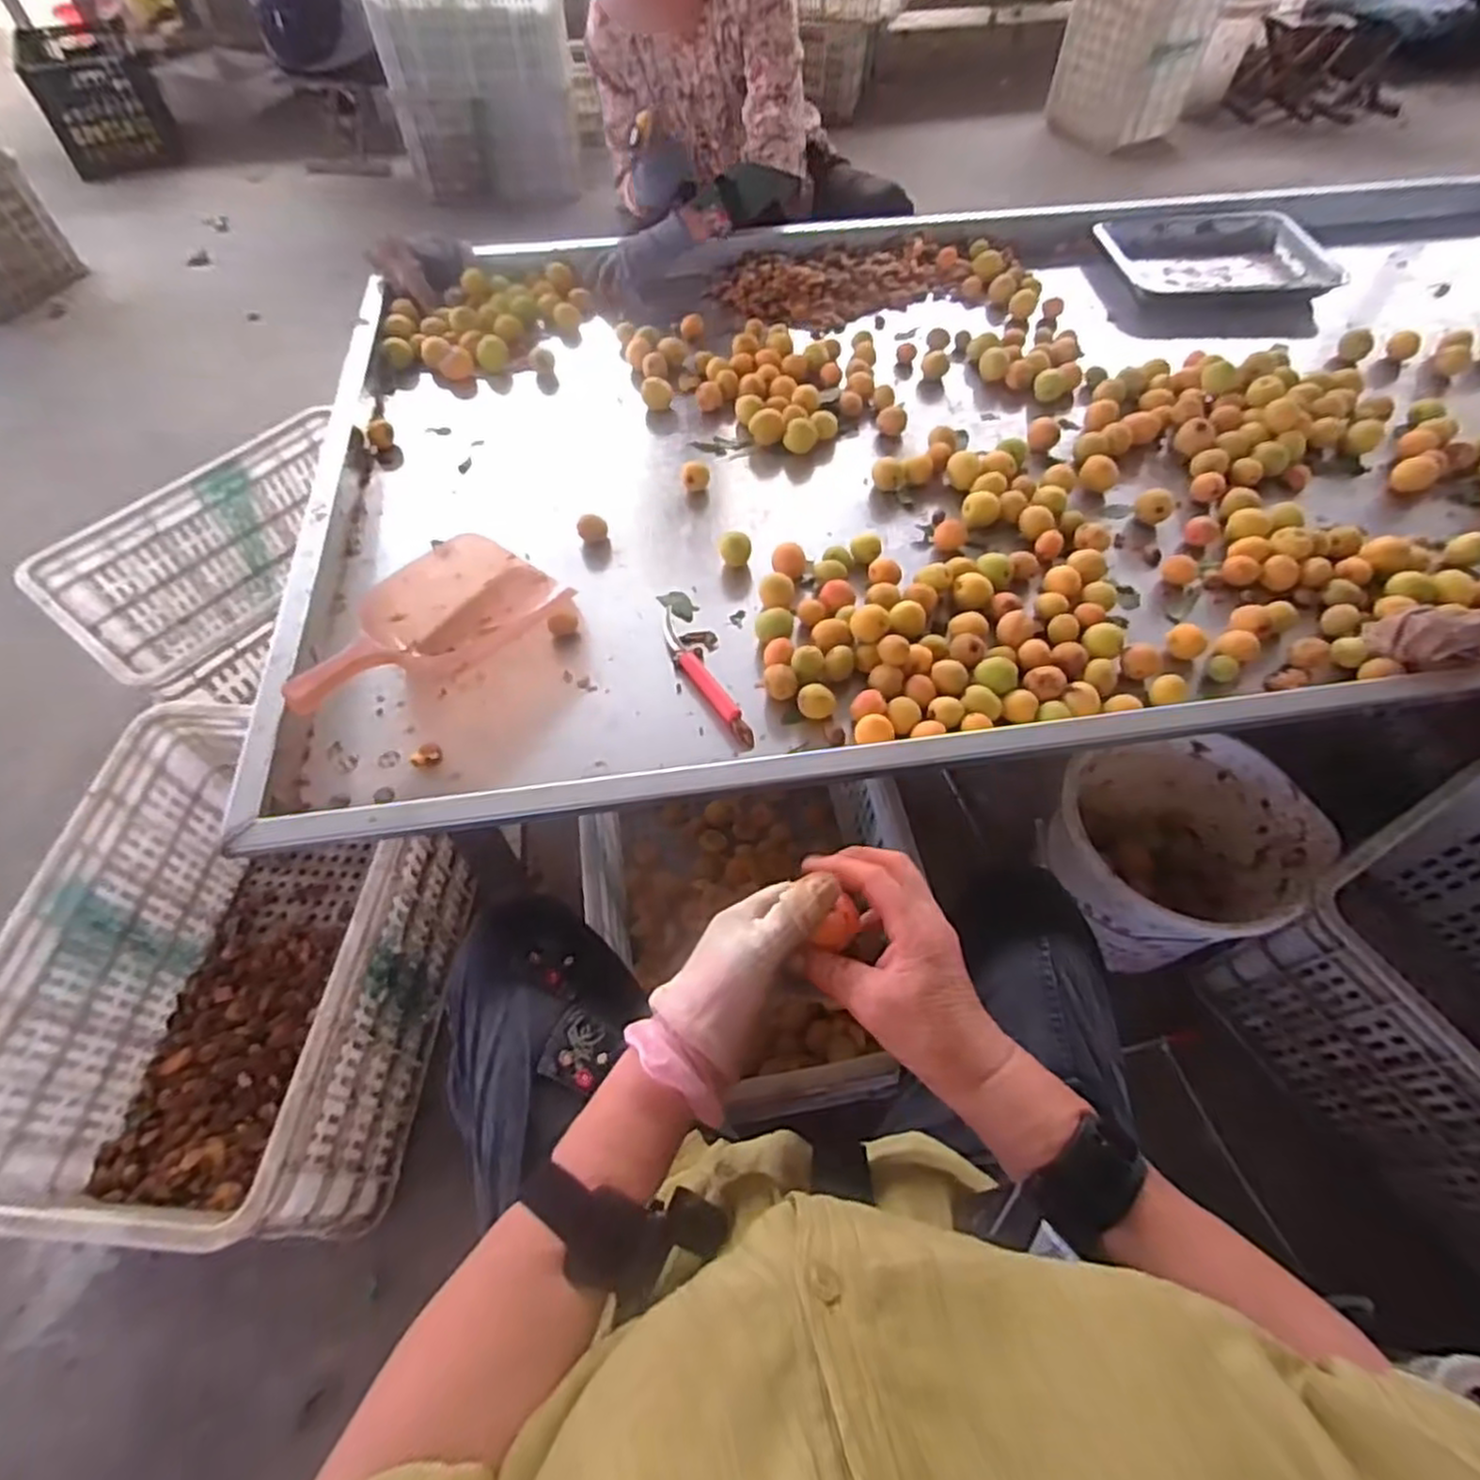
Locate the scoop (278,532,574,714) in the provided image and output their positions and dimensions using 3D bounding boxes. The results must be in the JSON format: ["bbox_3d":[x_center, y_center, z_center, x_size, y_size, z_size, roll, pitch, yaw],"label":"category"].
[{"bbox_3d":[-0.342,-0.140,0.779,0.288,0.079,0.177,-34,63,-20],"label":"scoop"}]

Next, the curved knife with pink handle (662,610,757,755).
[{"bbox_3d":[-0.042,-0.069,0.754,0.027,0.012,0.198,-26,57,-15],"label":"curved knife with pink handle"}]

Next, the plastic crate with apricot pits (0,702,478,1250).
[{"bbox_3d":[-0.561,0.263,0.865,0.355,0.288,0.526,4,57,3],"label":"plastic crate with apricot pits"}]

